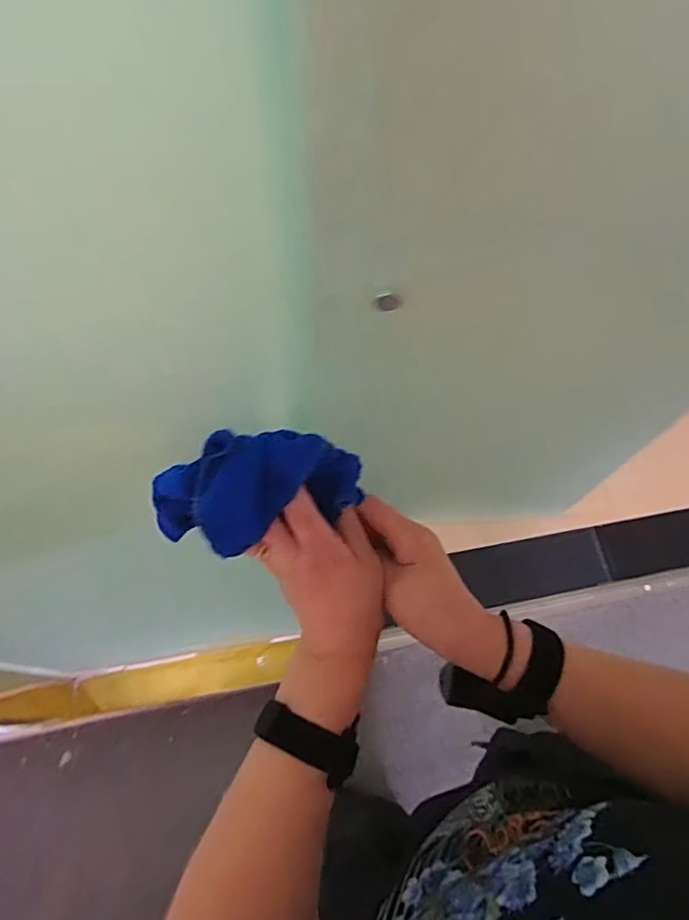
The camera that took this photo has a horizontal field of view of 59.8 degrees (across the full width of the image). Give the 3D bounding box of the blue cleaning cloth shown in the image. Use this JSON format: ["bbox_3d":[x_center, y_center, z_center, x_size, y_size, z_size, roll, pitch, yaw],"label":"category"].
[{"bbox_3d":[-0.047,0.017,0.341,0.116,0.039,0.056,-12,69,-13],"label":"blue cleaning cloth"}]

